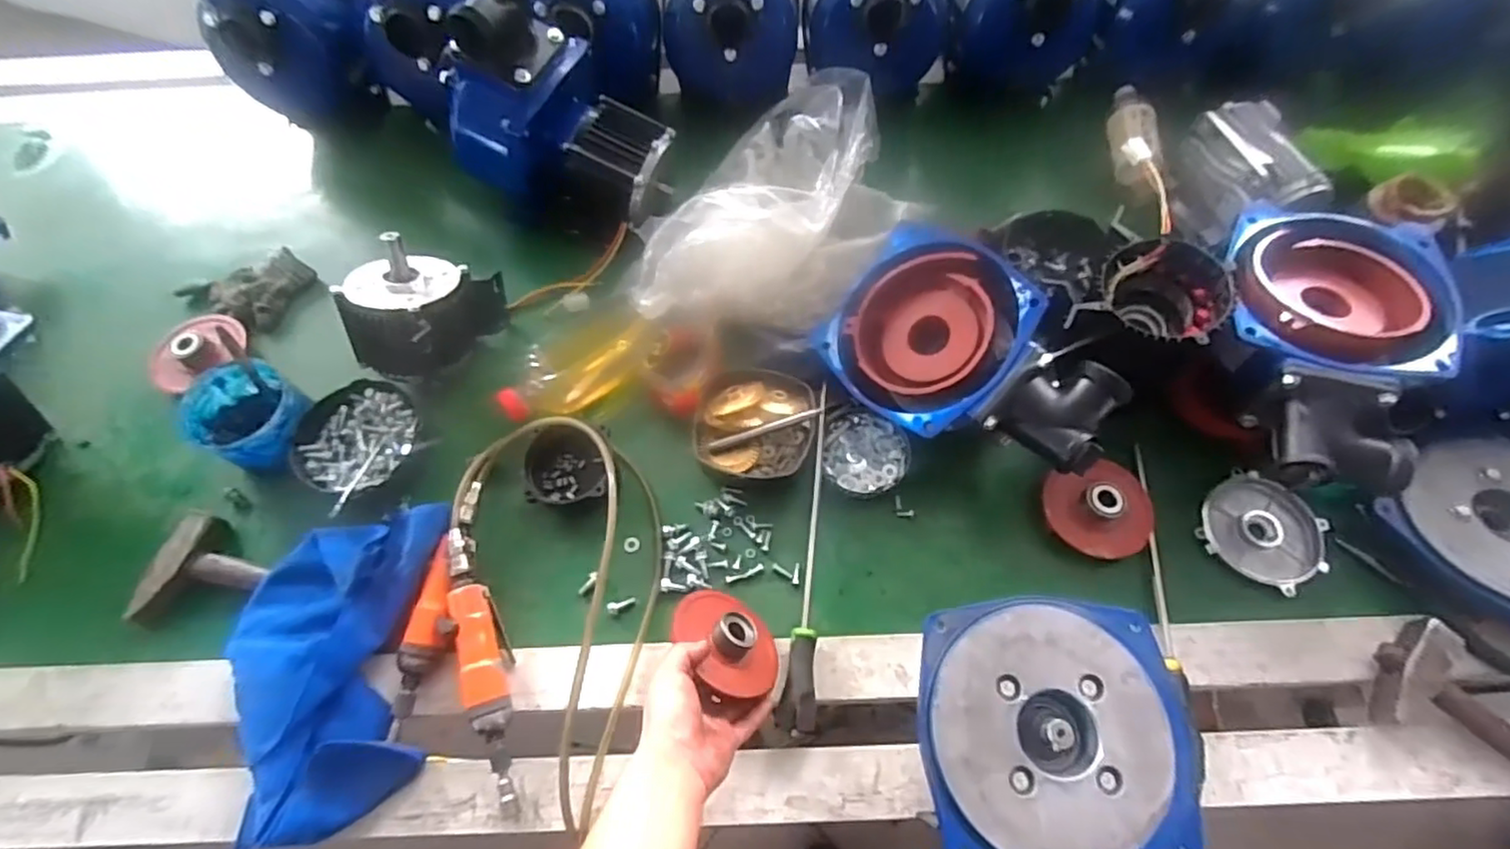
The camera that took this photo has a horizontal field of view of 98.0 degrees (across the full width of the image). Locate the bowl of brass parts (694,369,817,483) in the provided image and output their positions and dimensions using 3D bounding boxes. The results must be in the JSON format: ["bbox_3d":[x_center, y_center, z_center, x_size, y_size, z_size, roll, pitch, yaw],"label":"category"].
[{"bbox_3d":[0.002,0.001,0.761,0.141,0.038,0.128,-5,64,-1],"label":"bowl of brass parts"}]

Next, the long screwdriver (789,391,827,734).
[{"bbox_3d":[0.058,0.129,0.704,0.026,0.029,0.367,3,64,3],"label":"long screwdriver"}]

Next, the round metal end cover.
[{"bbox_3d":[0.557,0.114,0.723,0.120,0.030,0.120,-1,64,1],"label":"round metal end cover"}]

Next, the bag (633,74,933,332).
[{"bbox_3d":[0.045,-0.283,0.838,0.285,0.103,0.462,30,68,15],"label":"bag"}]

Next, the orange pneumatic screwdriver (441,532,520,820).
[{"bbox_3d":[-0.274,0.242,0.659,0.049,0.045,0.277,-22,65,-9],"label":"orange pneumatic screwdriver"}]

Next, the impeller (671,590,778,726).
[{"bbox_3d":[-0.029,0.212,0.648,0.113,0.048,0.117,-15,62,-52],"label":"impeller"}]

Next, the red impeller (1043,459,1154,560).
[{"bbox_3d":[0.375,0.093,0.714,0.101,0.030,0.100,-1,64,1],"label":"red impeller"}]

